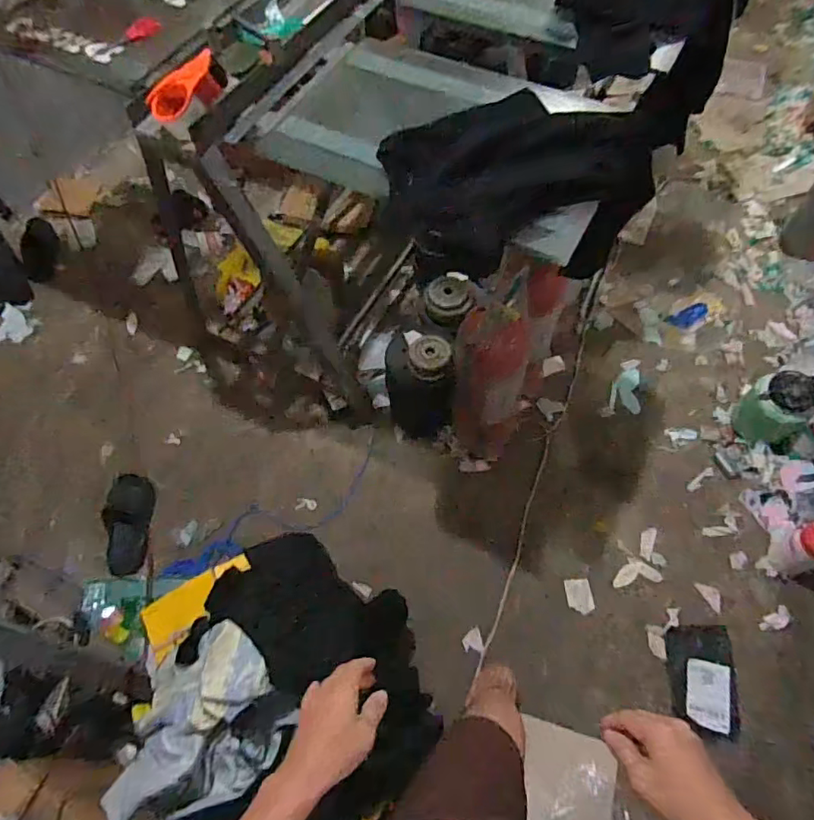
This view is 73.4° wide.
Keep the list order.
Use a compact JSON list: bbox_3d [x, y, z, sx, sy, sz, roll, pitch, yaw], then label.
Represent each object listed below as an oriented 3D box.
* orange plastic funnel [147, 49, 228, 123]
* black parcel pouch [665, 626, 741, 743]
[{"bbox_3d":[-0.415,-0.604,1.037,0.154,0.064,0.084,-34,61,0],"label":"orange plastic funnel"},{"bbox_3d":[0.712,0.648,1.317,0.152,0.027,0.238,3,63,5],"label":"black parcel pouch"}]

